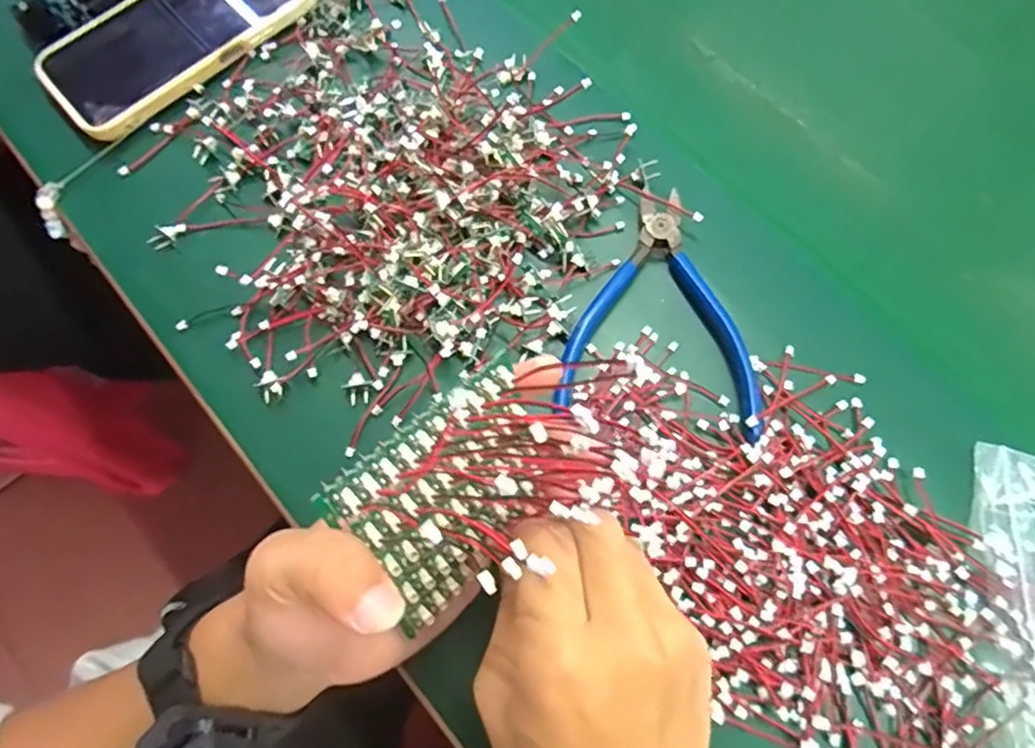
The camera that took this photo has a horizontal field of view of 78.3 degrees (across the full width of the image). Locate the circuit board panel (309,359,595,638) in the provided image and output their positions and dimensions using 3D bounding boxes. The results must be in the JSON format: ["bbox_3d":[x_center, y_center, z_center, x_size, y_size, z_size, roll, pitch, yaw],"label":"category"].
[{"bbox_3d":[-0.017,0.043,0.235,0.086,0.083,0.011,-37,40,-20],"label":"circuit board panel"}]

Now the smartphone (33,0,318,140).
[{"bbox_3d":[-0.212,-0.218,0.393,0.166,0.008,0.083,-40,77,-11],"label":"smartphone"}]

